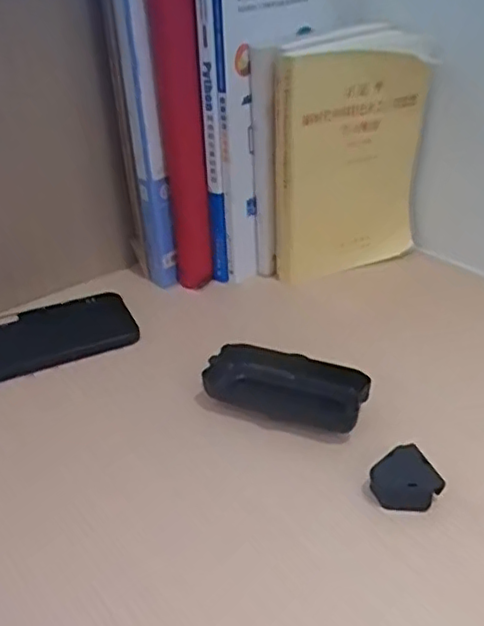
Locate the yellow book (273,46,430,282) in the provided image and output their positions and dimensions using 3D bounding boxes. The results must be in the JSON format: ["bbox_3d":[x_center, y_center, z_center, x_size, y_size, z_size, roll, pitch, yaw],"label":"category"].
[{"bbox_3d":[0.095,-0.133,0.562,0.138,0.193,0.032,-12,34,-16],"label":"yellow book"}]

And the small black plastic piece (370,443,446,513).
[{"bbox_3d":[0.097,0.100,0.375,0.036,0.015,0.035,-16,35,-20],"label":"small black plastic piece"}]

